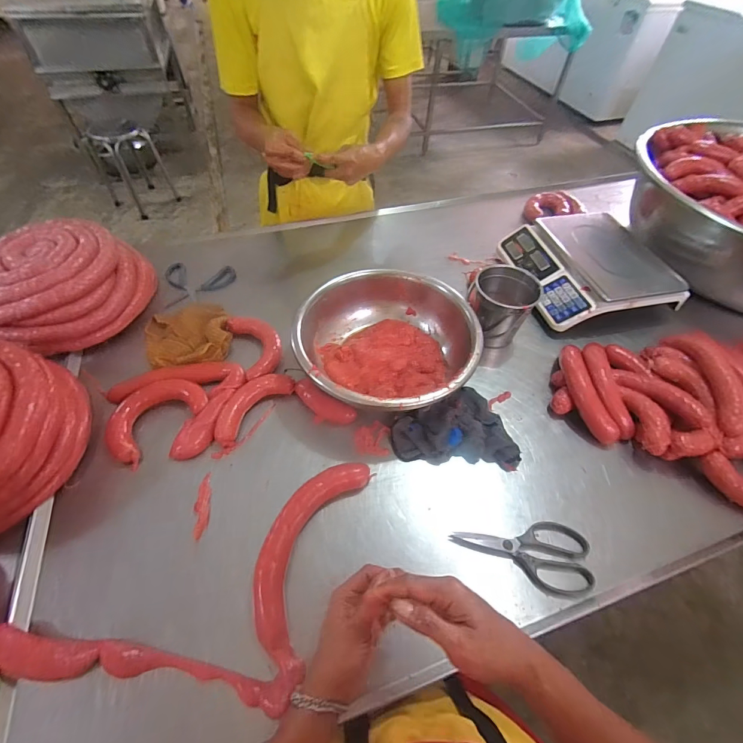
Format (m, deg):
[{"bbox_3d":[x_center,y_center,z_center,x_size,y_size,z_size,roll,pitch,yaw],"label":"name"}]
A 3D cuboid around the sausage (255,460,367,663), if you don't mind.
[{"bbox_3d":[-0.102,0.257,0.555,0.102,0.035,0.274,20,56,11],"label":"sausage"}]

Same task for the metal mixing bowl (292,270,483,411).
[{"bbox_3d":[0.030,-0.046,0.727,0.325,0.125,0.319,1,54,-2],"label":"metal mixing bowl"}]

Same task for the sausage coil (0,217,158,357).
[{"bbox_3d":[-0.661,-0.188,0.790,0.269,0.139,0.312,11,55,5],"label":"sausage coil"}]

